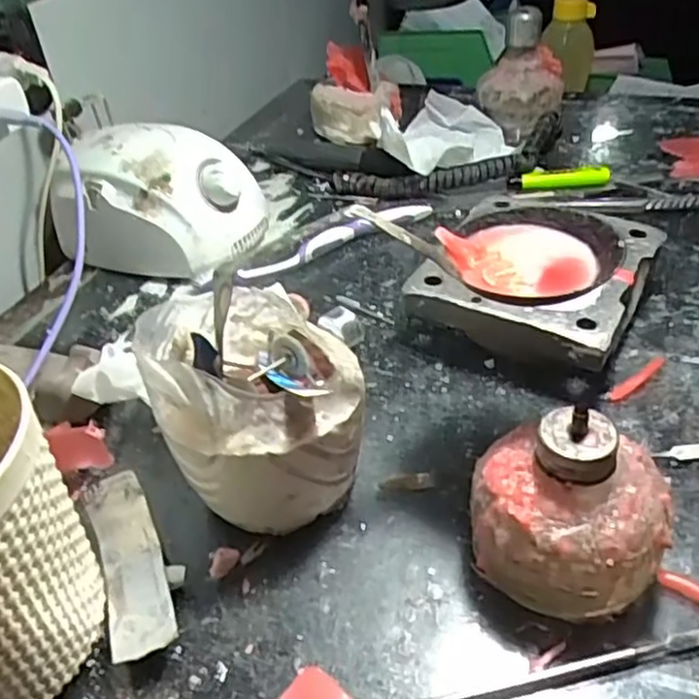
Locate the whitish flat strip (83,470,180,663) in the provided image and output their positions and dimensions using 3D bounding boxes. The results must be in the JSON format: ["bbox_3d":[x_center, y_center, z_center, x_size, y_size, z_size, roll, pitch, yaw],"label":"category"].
[{"bbox_3d":[-0.093,0.091,0.295,0.026,0.027,0.081,-17,40,-15],"label":"whitish flat strip"}]

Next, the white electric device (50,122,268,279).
[{"bbox_3d":[-0.140,-0.110,0.511,0.141,0.082,0.092,10,41,19],"label":"white electric device"}]

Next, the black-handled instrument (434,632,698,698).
[{"bbox_3d":[0.062,0.124,0.253,0.165,0.008,0.010,-11,39,-8],"label":"black-handled instrument"}]

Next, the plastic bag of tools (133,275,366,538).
[{"bbox_3d":[-0.039,0.026,0.311,0.090,0.101,0.090,-16,39,-13],"label":"plastic bag of tools"}]

